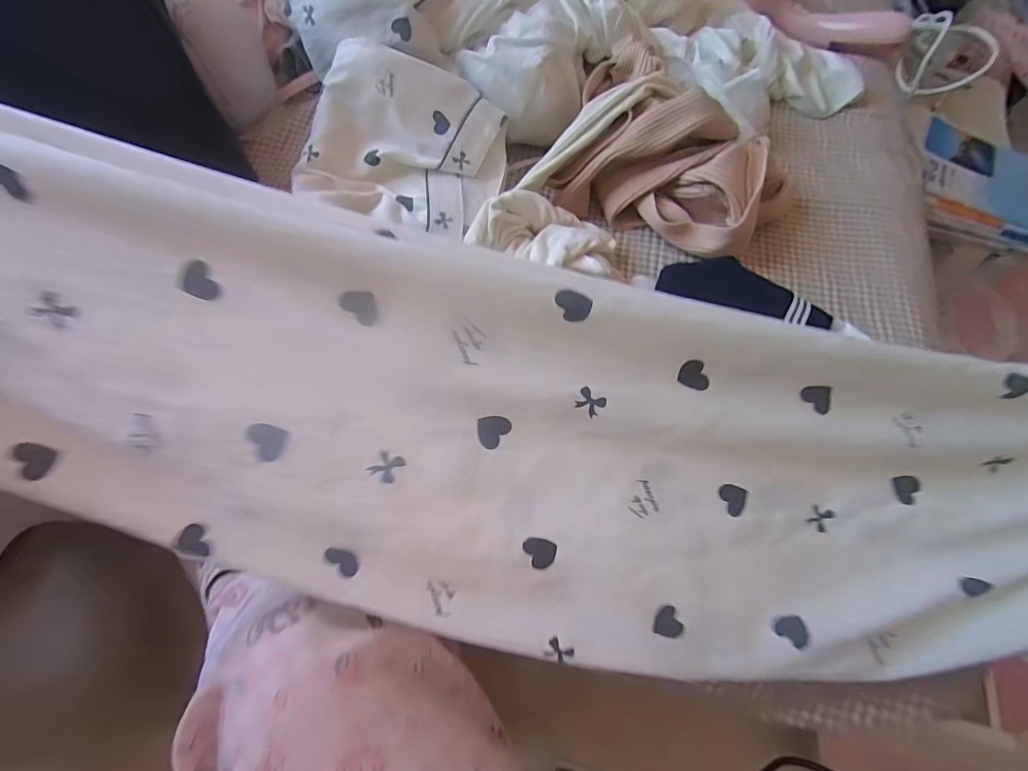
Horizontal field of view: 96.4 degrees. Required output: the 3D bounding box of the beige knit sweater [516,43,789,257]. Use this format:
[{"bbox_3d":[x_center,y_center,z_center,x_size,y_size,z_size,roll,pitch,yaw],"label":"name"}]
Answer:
[{"bbox_3d":[0.193,-0.272,0.557,0.290,0.110,0.212,24,65,8],"label":"beige knit sweater"}]

